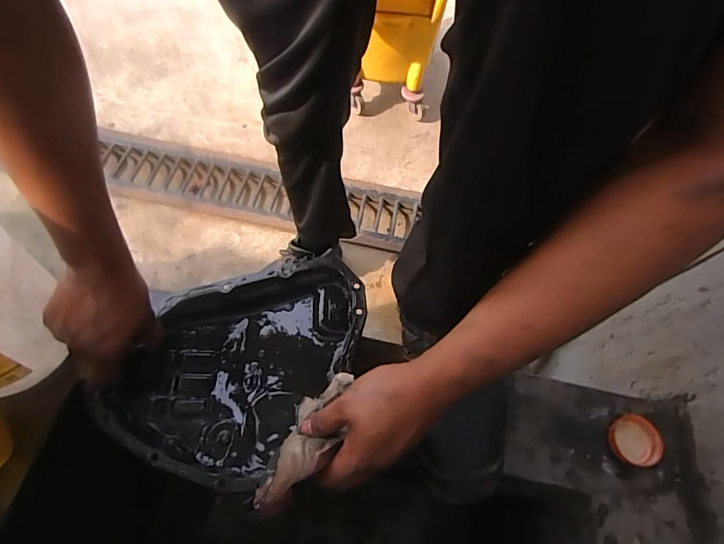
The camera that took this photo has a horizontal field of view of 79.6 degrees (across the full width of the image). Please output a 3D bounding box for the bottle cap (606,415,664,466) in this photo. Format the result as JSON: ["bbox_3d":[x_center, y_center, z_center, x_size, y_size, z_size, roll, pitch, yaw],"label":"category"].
[{"bbox_3d":[0.313,0.193,0.502,0.054,0.015,0.054,3,61,-5],"label":"bottle cap"}]

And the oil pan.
[{"bbox_3d":[-0.134,0.091,0.500,0.199,0.053,0.279,32,63,15],"label":"oil pan"}]

